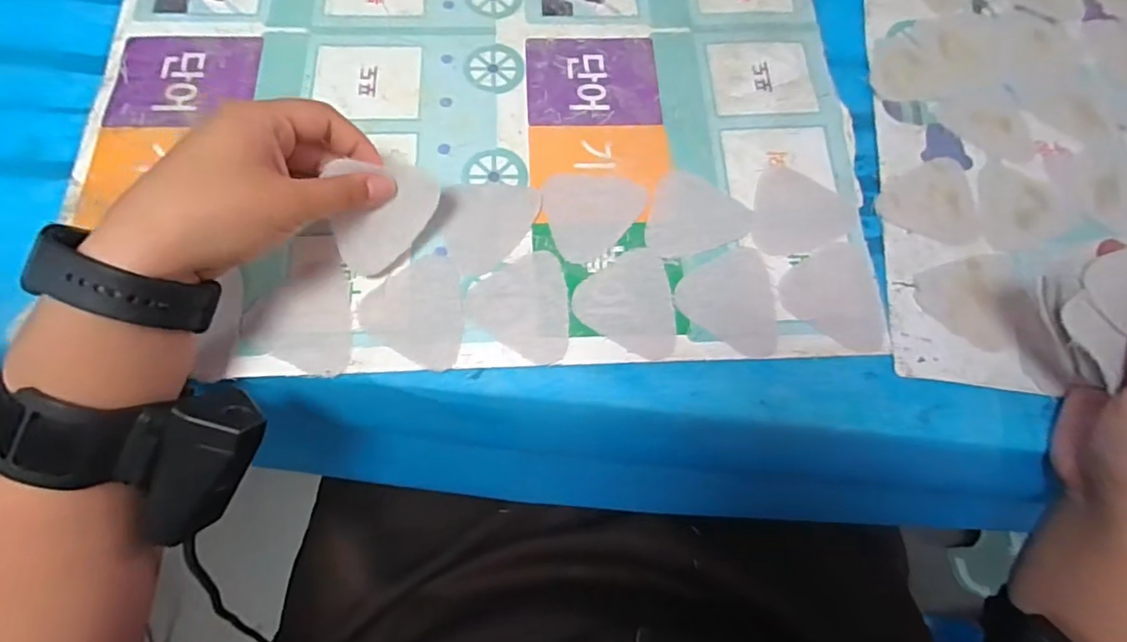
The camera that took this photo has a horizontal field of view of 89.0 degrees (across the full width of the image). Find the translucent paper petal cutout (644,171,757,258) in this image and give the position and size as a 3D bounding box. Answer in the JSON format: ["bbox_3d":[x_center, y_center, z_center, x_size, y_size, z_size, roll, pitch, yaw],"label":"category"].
[{"bbox_3d":[0.082,-0.062,0.345,0.061,0.004,0.058,1,71,-2],"label":"translucent paper petal cutout"}]

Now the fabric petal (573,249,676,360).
[{"bbox_3d":[0.034,-0.011,0.324,0.055,0.004,0.064,-2,71,-3],"label":"fabric petal"}]

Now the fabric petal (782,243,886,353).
[{"bbox_3d":[0.162,-0.011,0.334,0.056,0.004,0.062,-30,75,-12],"label":"fabric petal"}]

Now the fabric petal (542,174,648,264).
[{"bbox_3d":[0.021,-0.068,0.344,0.061,0.004,0.058,1,71,-2],"label":"fabric petal"}]

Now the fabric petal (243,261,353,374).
[{"bbox_3d":[-0.145,0.001,0.312,0.055,0.005,0.062,-9,72,-6],"label":"fabric petal"}]

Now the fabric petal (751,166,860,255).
[{"bbox_3d":[0.149,-0.066,0.352,0.062,0.004,0.058,10,71,1],"label":"fabric petal"}]

